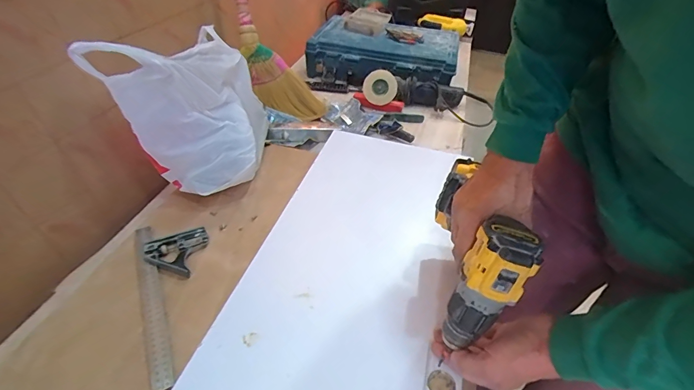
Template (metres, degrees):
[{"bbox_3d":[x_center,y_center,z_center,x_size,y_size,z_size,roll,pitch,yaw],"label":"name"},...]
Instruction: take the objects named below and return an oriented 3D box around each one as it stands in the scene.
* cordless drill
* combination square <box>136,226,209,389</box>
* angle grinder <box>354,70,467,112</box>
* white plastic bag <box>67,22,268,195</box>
[{"bbox_3d":[0.166,0.039,0.479,0.069,0.154,0.245,5,44,3],"label":"cordless drill"},{"bbox_3d":[-0.262,0.145,0.573,0.107,0.018,0.290,-14,45,-20],"label":"combination square"},{"bbox_3d":[0.189,-0.302,1.088,0.326,0.090,0.099,1,39,-5],"label":"angle grinder"},{"bbox_3d":[-0.303,-0.195,0.738,0.245,0.246,0.300,0,42,-6],"label":"white plastic bag"}]

